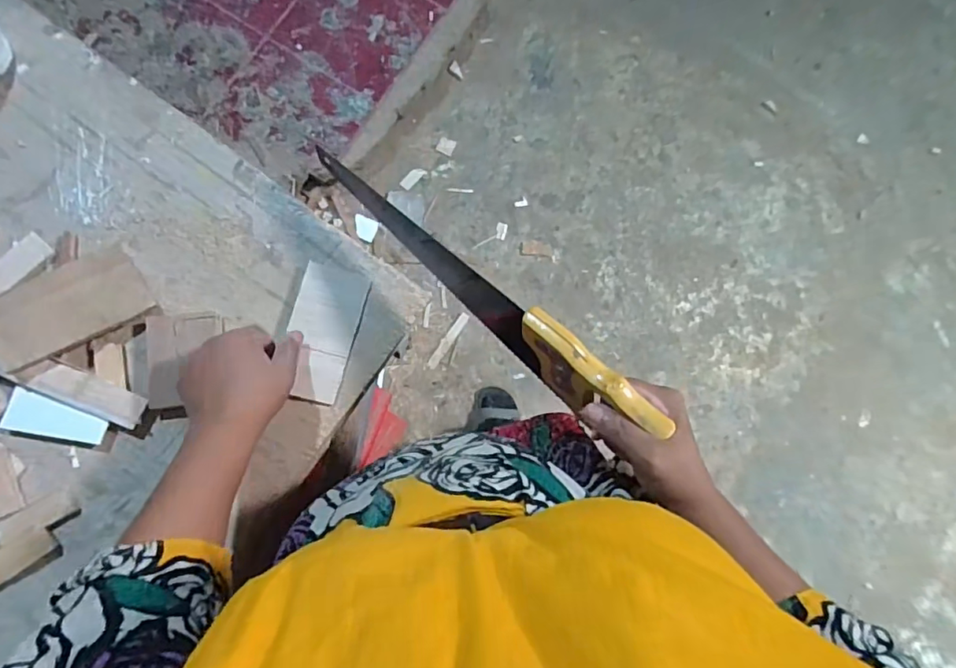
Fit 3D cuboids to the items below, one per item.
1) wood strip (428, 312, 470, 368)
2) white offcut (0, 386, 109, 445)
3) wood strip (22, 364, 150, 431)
[{"bbox_3d":[-0.073,0.016,1.278,0.025,0.004,0.156,35,88,-6],"label":"wood strip"},{"bbox_3d":[-0.390,0.080,0.485,0.089,0.007,0.037,17,81,-3],"label":"white offcut"},{"bbox_3d":[-0.364,0.056,0.490,0.102,0.008,0.031,24,80,-2],"label":"wood strip"}]

